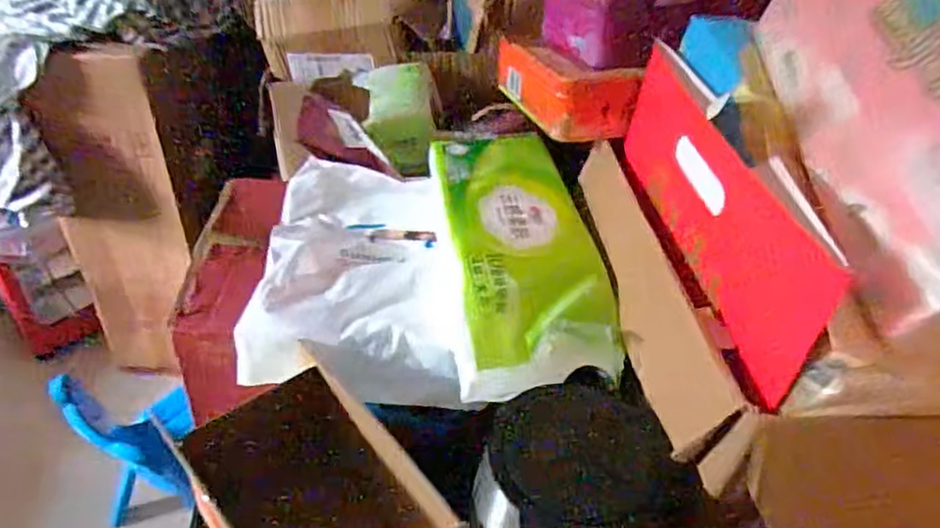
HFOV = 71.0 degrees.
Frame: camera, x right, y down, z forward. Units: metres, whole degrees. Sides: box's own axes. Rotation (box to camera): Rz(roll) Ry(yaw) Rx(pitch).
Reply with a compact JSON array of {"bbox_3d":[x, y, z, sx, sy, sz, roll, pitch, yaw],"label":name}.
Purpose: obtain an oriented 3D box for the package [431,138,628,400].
[{"bbox_3d":[0.044,-0.014,0.670,0.141,0.082,0.350,-2,38,-8],"label":"package"}]

